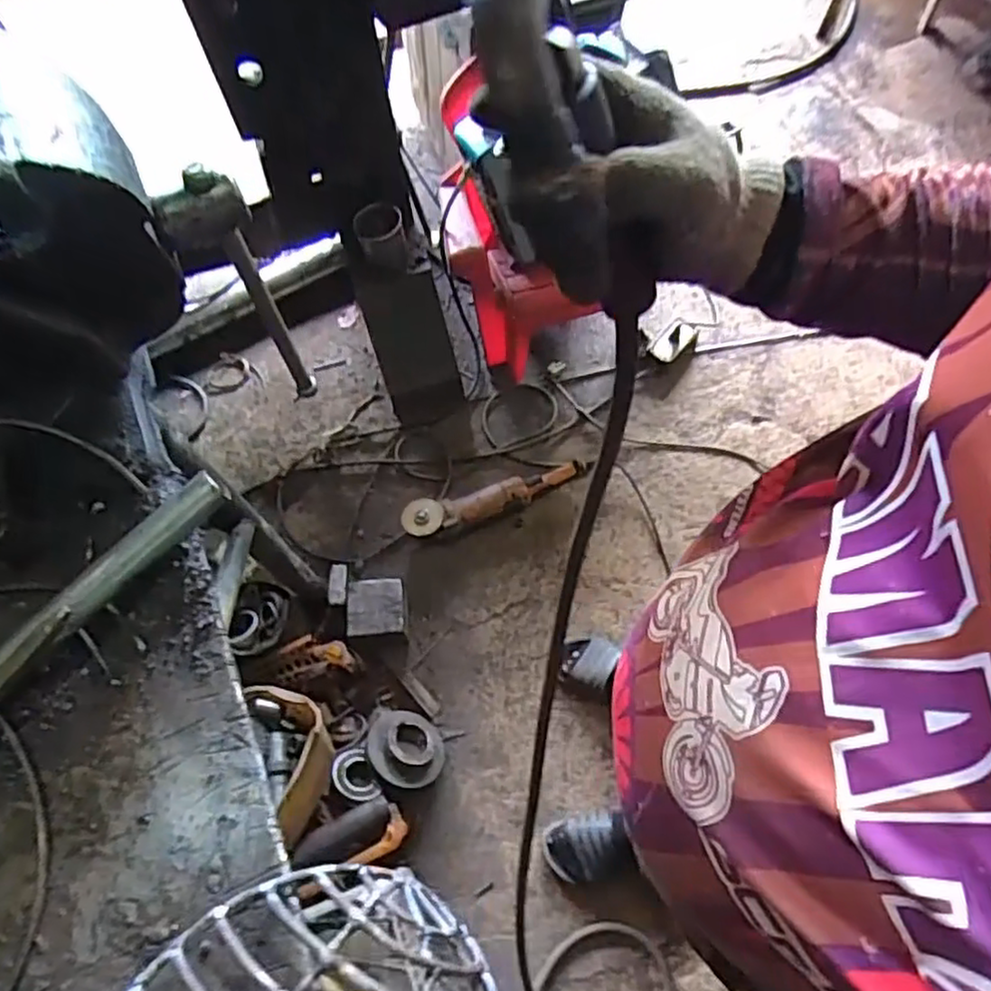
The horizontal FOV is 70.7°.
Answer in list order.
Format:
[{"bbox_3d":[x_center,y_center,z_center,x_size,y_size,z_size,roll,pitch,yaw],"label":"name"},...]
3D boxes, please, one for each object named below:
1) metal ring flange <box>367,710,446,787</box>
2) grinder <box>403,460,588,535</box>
[{"bbox_3d":[-0.153,0.432,1.195,0.131,0.035,0.131,25,38,-3],"label":"metal ring flange"},{"bbox_3d":[0.000,-0.002,1.398,0.379,0.082,0.079,-22,68,-6],"label":"grinder"}]

